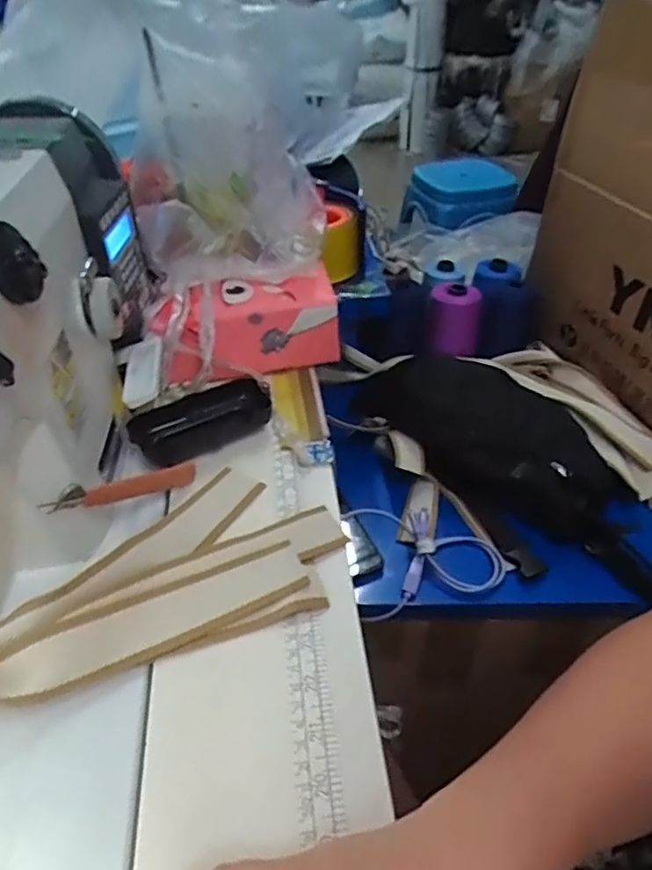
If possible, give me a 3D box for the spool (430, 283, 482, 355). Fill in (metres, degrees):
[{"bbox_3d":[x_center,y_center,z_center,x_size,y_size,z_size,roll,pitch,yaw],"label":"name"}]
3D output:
[{"bbox_3d":[0.171,-0.157,0.784,0.067,0.075,0.059,13,46,12],"label":"spool"}]

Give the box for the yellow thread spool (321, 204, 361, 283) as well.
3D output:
[{"bbox_3d":[0.012,-0.202,0.613,0.039,0.059,0.051,-16,42,-13],"label":"yellow thread spool"}]

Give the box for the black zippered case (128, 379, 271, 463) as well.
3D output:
[{"bbox_3d":[-0.100,-0.013,0.474,0.111,0.026,0.049,-24,45,-22],"label":"black zippered case"}]

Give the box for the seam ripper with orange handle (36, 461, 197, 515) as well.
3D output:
[{"bbox_3d":[-0.133,0.034,0.391,0.012,0.016,0.119,23,18,28],"label":"seam ripper with orange handle"}]

